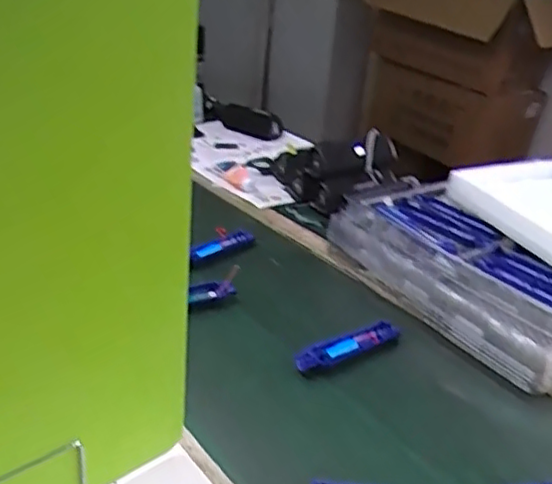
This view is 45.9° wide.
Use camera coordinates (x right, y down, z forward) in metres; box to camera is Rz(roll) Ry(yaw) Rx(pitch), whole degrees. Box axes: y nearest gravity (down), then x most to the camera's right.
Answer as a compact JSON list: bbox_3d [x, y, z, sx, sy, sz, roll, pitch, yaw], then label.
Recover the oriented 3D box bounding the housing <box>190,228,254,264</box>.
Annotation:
[{"bbox_3d":[-0.090,0.007,1.077,0.020,0.025,0.144,22,28,34],"label":"housing"}]

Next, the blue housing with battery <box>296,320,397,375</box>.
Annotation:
[{"bbox_3d":[0.089,0.134,0.836,0.169,0.025,0.029,-12,29,-35],"label":"blue housing with battery"}]

